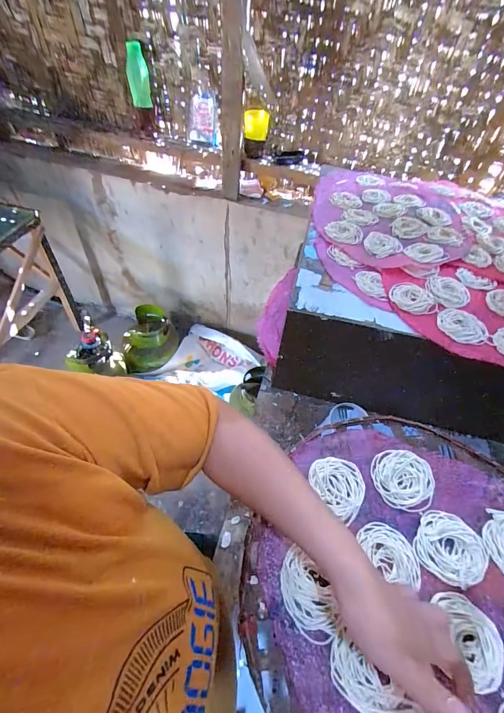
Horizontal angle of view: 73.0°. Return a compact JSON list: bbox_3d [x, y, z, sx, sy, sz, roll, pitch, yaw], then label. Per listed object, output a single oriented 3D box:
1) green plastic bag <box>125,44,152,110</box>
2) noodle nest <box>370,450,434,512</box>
[{"bbox_3d":[-0.359,-0.877,1.073,0.064,0.159,0.078,-8,53,-12],"label":"green plastic bag"},{"bbox_3d":[0.190,0.154,0.425,0.076,0.009,0.070,-1,51,-6],"label":"noodle nest"}]

